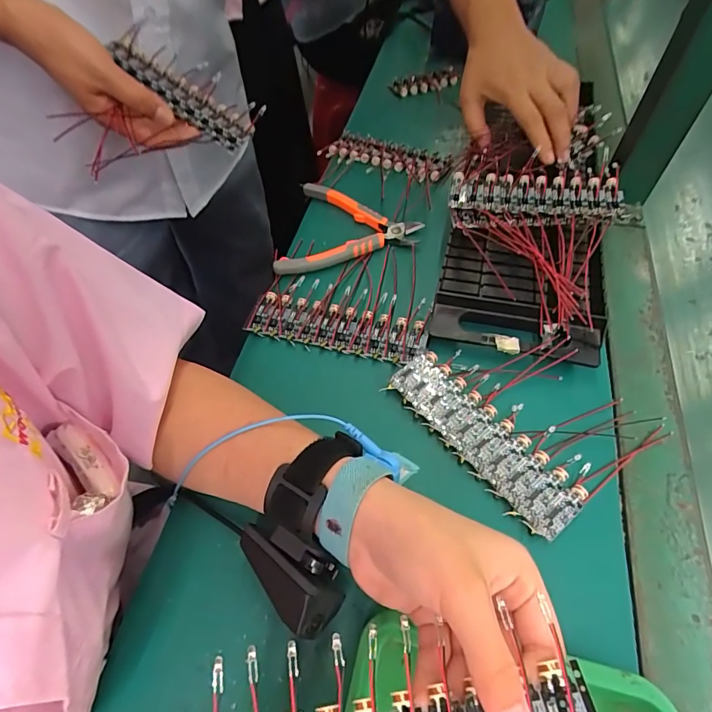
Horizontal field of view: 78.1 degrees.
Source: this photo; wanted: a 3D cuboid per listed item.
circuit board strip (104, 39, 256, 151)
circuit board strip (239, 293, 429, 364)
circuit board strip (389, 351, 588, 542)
[{"bbox_3d":[-0.176,-0.262,0.440,0.159,0.014,0.046,37,63,-1],"label":"circuit board strip"},{"bbox_3d":[-0.020,-0.026,0.392,0.161,0.009,0.046,13,58,11],"label":"circuit board strip"},{"bbox_3d":[0.092,0.058,0.323,0.048,0.010,0.154,-33,61,-18],"label":"circuit board strip"}]

